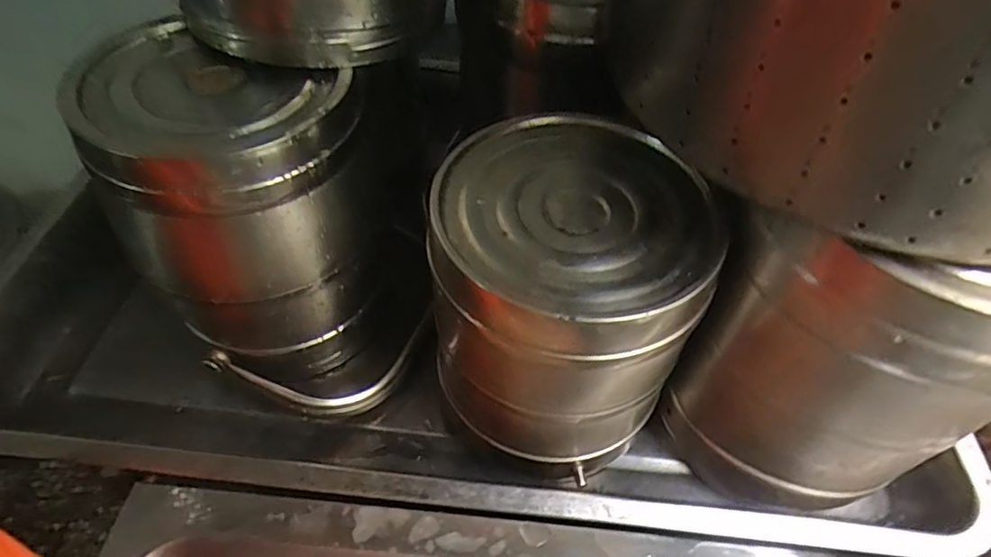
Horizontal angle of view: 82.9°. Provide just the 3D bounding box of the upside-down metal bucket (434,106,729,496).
[{"bbox_3d":[0.030,0.010,0.292,0.112,0.129,0.122,2,50,-2],"label":"upside-down metal bucket"}]

